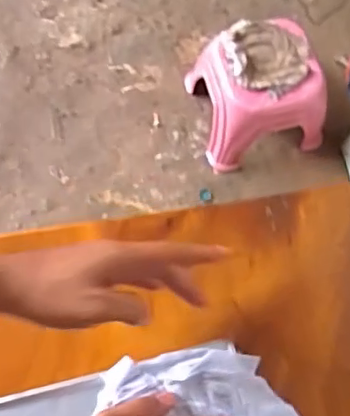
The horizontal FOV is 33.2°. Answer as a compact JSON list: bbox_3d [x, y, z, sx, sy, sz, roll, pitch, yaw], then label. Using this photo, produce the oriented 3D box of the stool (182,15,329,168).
[{"bbox_3d":[0.214,-0.272,1.415,0.307,0.241,0.262,-10,69,-9],"label":"stool"}]

